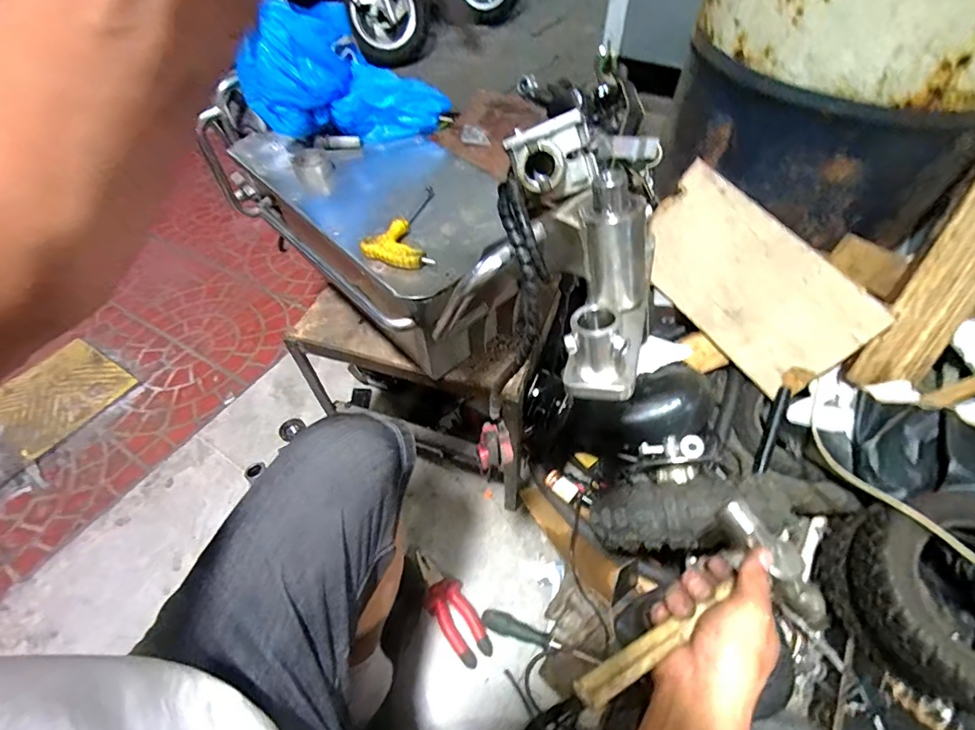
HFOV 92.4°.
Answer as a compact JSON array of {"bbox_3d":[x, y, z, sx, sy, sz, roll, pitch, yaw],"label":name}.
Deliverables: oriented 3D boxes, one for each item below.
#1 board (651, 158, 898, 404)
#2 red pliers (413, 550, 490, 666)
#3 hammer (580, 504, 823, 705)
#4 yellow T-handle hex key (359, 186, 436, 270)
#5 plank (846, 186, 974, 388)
[{"bbox_3d":[0.488,-0.161,0.906,0.020,0.230,0.432,-11,57,-48],"label":"board"},{"bbox_3d":[-0.065,0.402,0.784,0.067,0.028,0.189,-26,55,-15],"label":"red pliers"},{"bbox_3d":[0.171,0.207,0.387,0.235,0.022,0.106,-18,52,-22],"label":"hammer"},{"bbox_3d":[-0.097,-0.160,0.529,0.072,0.022,0.139,-1,53,-1],"label":"yellow T-handle hex key"},{"bbox_3d":[0.770,-0.165,0.752,0.099,0.028,0.465,32,106,26],"label":"plank"}]

